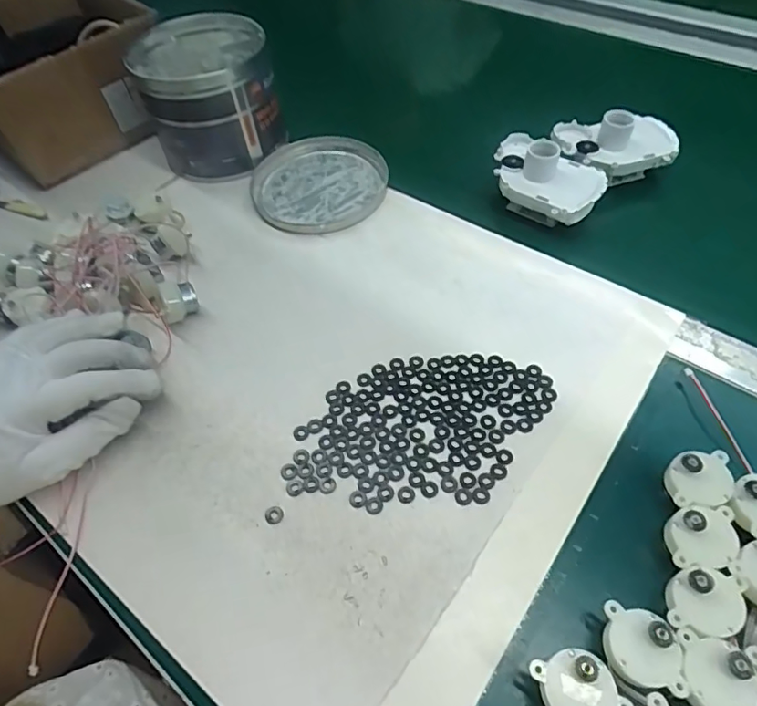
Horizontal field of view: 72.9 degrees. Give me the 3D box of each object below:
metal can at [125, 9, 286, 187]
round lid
[{"bbox_3d":[-0.168,-0.257,0.522,0.126,0.110,0.141,-20,56,-10],"label":"metal can"},{"bbox_3d":[-0.056,-0.165,0.499,0.126,0.019,0.131,-2,53,3],"label":"round lid"}]

